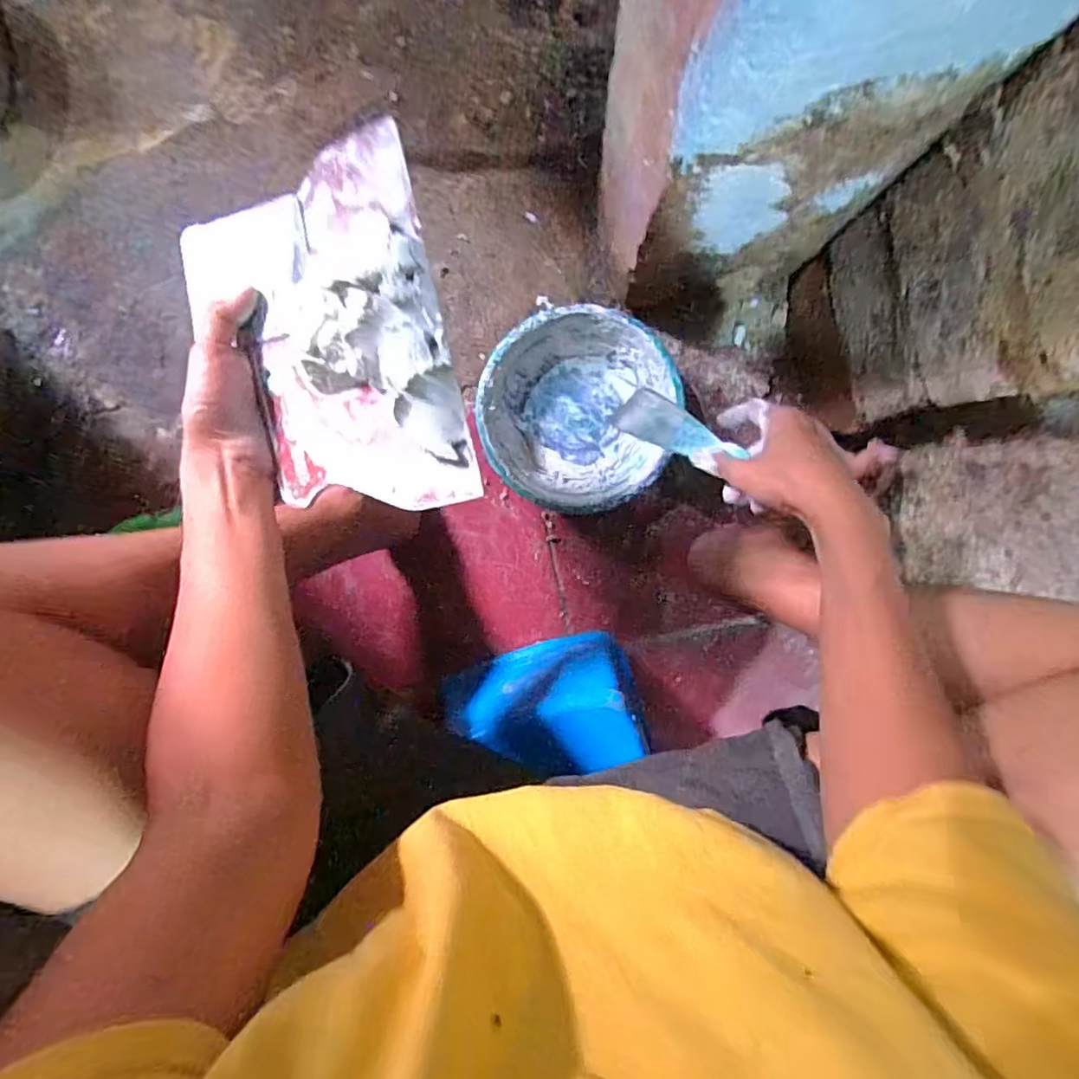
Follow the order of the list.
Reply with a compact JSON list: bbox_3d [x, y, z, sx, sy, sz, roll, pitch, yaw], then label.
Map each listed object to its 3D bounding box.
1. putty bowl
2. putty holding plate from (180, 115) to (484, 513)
[{"bbox_3d":[0.040,-0.131,0.639,0.195,0.071,0.197,2,93,3],"label":"putty bowl"},{"bbox_3d":[-0.137,-0.114,0.377,0.168,0.025,0.209,-10,98,25],"label":"putty holding plate"}]

